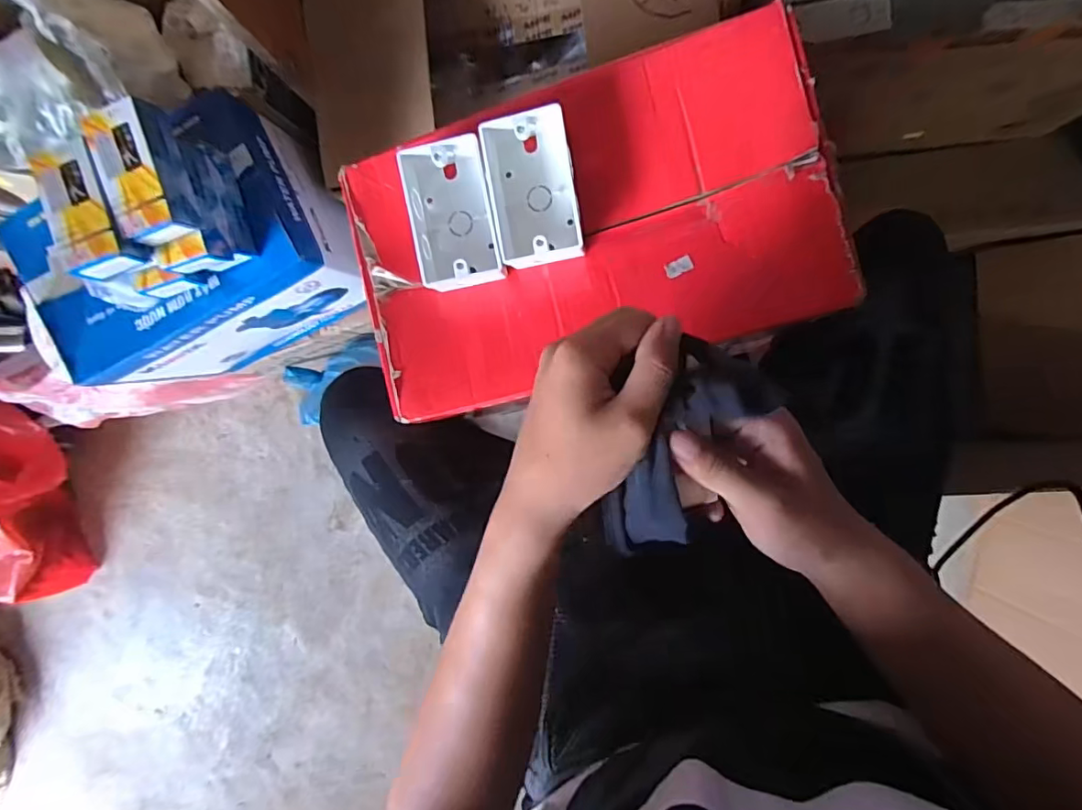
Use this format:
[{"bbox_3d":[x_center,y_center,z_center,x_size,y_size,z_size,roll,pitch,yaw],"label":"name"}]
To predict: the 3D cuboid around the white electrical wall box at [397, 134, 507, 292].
[{"bbox_3d":[-0.071,-0.152,0.432,0.067,0.049,0.111,-10,91,6],"label":"white electrical wall box"}]

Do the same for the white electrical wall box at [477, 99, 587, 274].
[{"bbox_3d":[-0.007,-0.167,0.422,0.068,0.042,0.113,-10,91,6],"label":"white electrical wall box"}]

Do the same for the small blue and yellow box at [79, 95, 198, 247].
[{"bbox_3d":[-0.350,-0.198,0.465,0.057,0.037,0.112,-12,91,6],"label":"small blue and yellow box"}]

